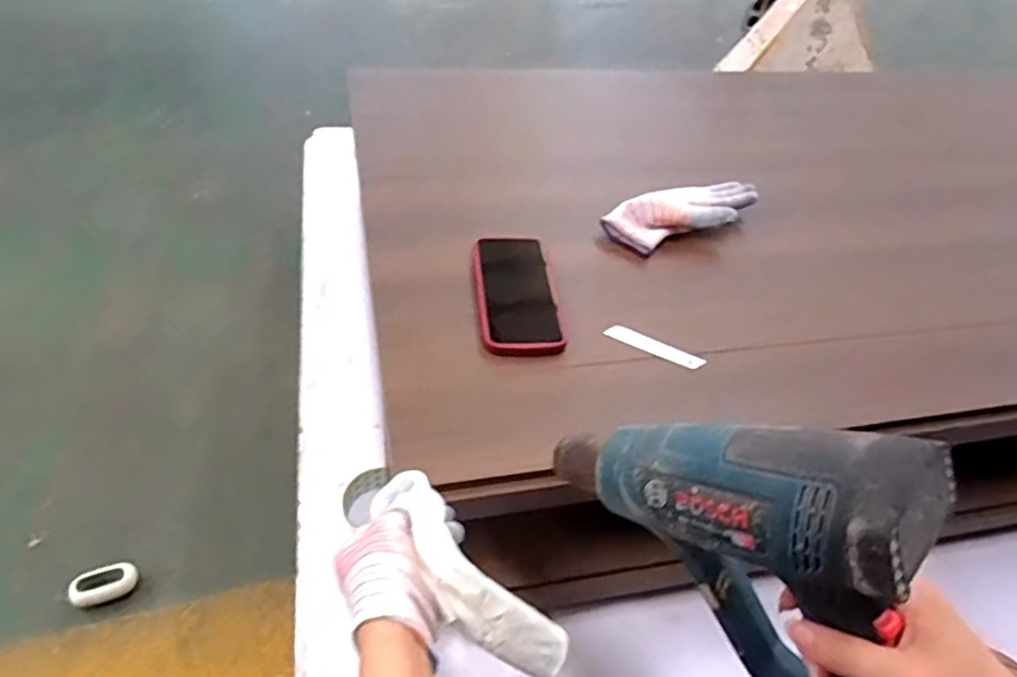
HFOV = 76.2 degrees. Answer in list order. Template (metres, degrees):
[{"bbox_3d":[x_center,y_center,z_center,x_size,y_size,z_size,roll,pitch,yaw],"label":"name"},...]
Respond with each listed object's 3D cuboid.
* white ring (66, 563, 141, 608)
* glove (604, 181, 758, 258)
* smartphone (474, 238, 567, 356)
[{"bbox_3d":[-0.506,0.308,0.812,0.073,0.025,0.040,-13,49,-21],"label":"white ring"},{"bbox_3d":[0.216,-0.143,0.768,0.205,0.044,0.075,-14,50,-22],"label":"glove"},{"bbox_3d":[0.007,-0.048,0.664,0.080,0.018,0.169,0,46,-9],"label":"smartphone"}]

